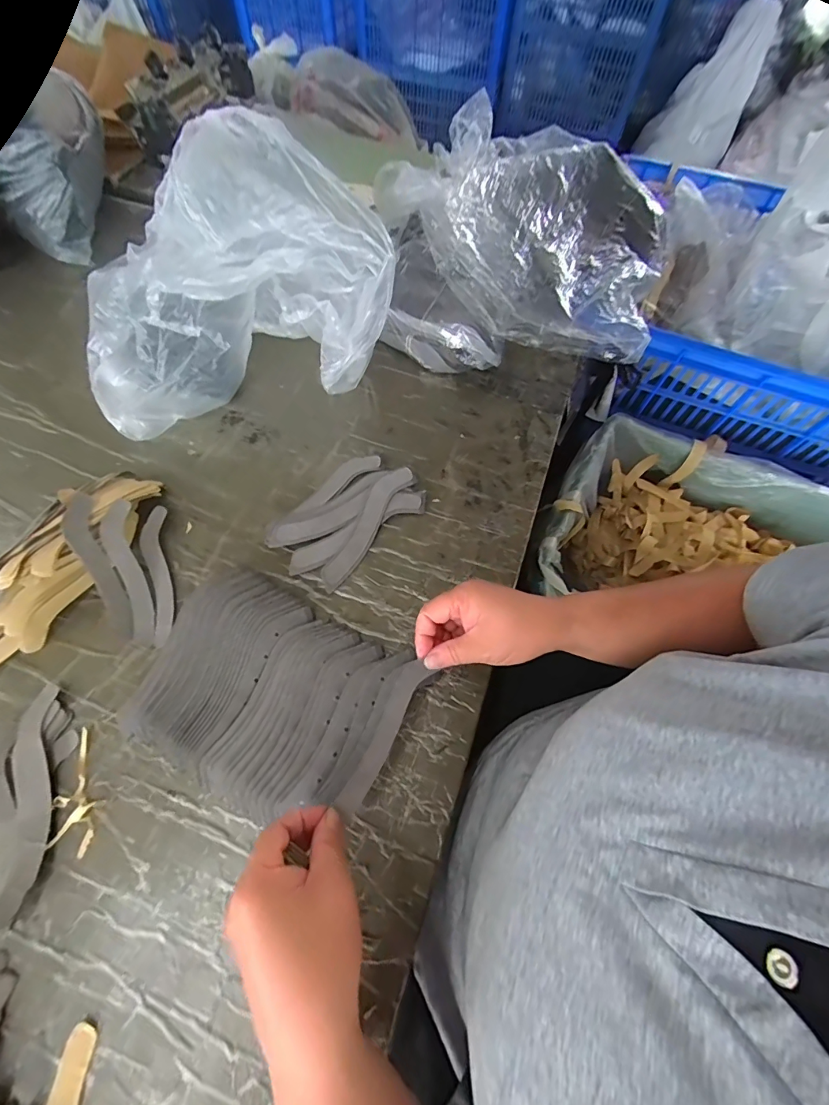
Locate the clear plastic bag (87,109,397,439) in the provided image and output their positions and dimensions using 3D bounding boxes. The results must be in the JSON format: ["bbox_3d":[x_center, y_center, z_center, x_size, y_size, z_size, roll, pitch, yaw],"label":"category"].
[{"bbox_3d":[-0.220,-0.305,0.481,0.339,0.209,0.250,-16,66,-8],"label":"clear plastic bag"}]

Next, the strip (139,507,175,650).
[{"bbox_3d":[-0.262,0.021,0.435,0.028,0.012,0.145,-12,66,-6],"label":"strip"}]

